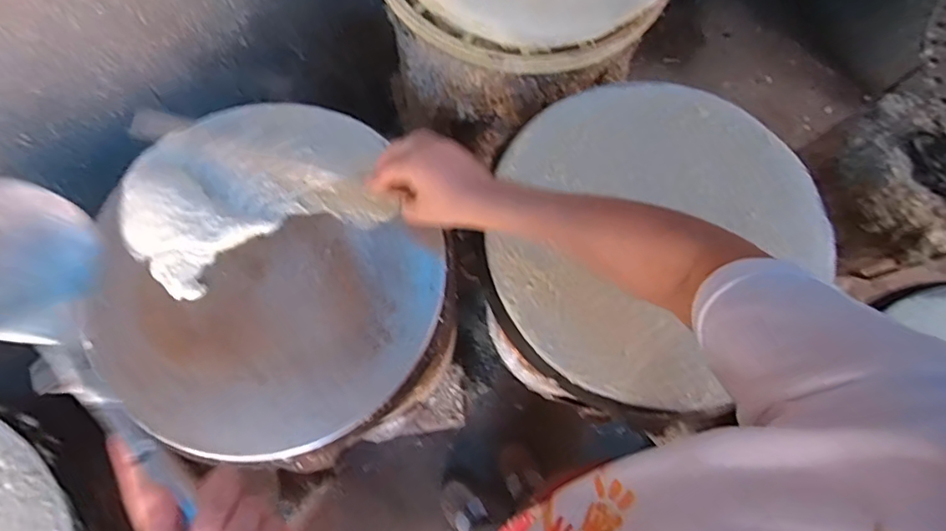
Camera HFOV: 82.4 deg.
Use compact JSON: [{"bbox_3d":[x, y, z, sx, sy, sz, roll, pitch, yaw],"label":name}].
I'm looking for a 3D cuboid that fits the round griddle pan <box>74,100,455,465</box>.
[{"bbox_3d":[-0.224,0.006,0.562,0.350,0.026,0.364,0,74,-2],"label":"round griddle pan"}]

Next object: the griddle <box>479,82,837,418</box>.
[{"bbox_3d":[0.186,-0.041,0.591,0.331,0.033,0.371,41,77,9],"label":"griddle"}]

